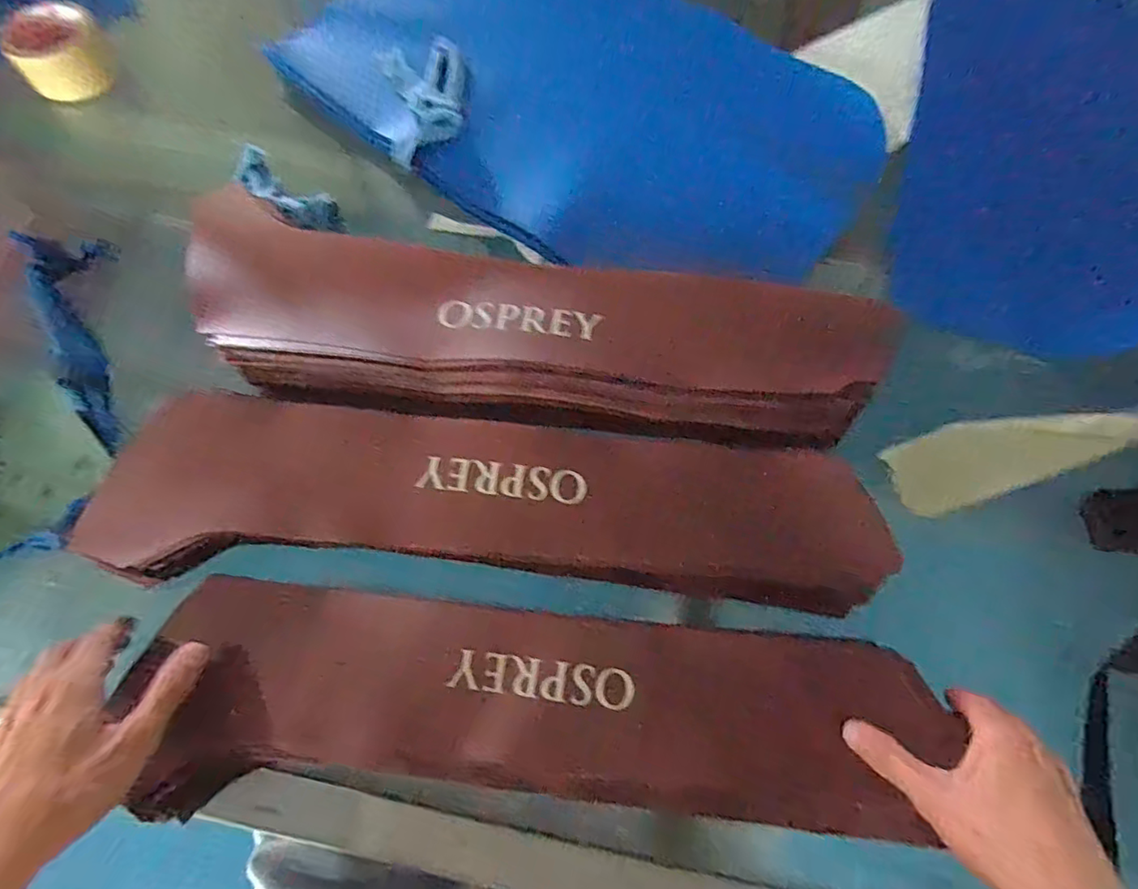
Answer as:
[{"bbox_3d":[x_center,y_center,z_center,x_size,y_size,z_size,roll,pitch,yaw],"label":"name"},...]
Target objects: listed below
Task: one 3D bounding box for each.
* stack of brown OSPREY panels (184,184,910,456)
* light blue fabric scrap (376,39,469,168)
[{"bbox_3d":[-0.029,-0.089,0.453,0.536,0.064,0.142,8,100,2],"label":"stack of brown OSPREY panels"},{"bbox_3d":[-0.147,-0.362,0.599,0.089,0.017,0.160,-11,68,-6],"label":"light blue fabric scrap"}]

